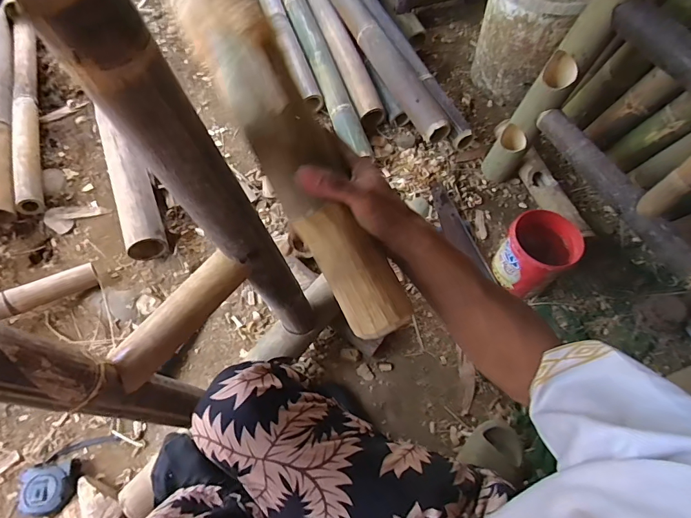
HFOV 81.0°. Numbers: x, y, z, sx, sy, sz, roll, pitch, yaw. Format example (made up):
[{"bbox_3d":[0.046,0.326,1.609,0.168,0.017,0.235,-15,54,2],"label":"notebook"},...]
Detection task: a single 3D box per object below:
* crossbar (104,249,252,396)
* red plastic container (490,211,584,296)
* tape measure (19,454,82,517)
[{"bbox_3d":[-0.196,0.068,0.480,0.042,0.044,0.180,37,68,15],"label":"crossbar"},{"bbox_3d":[0.412,-0.012,0.887,0.138,0.172,0.131,1,63,-2],"label":"red plastic container"},{"bbox_3d":[-0.522,0.399,0.715,0.098,0.039,0.093,1,63,-2],"label":"tape measure"}]

